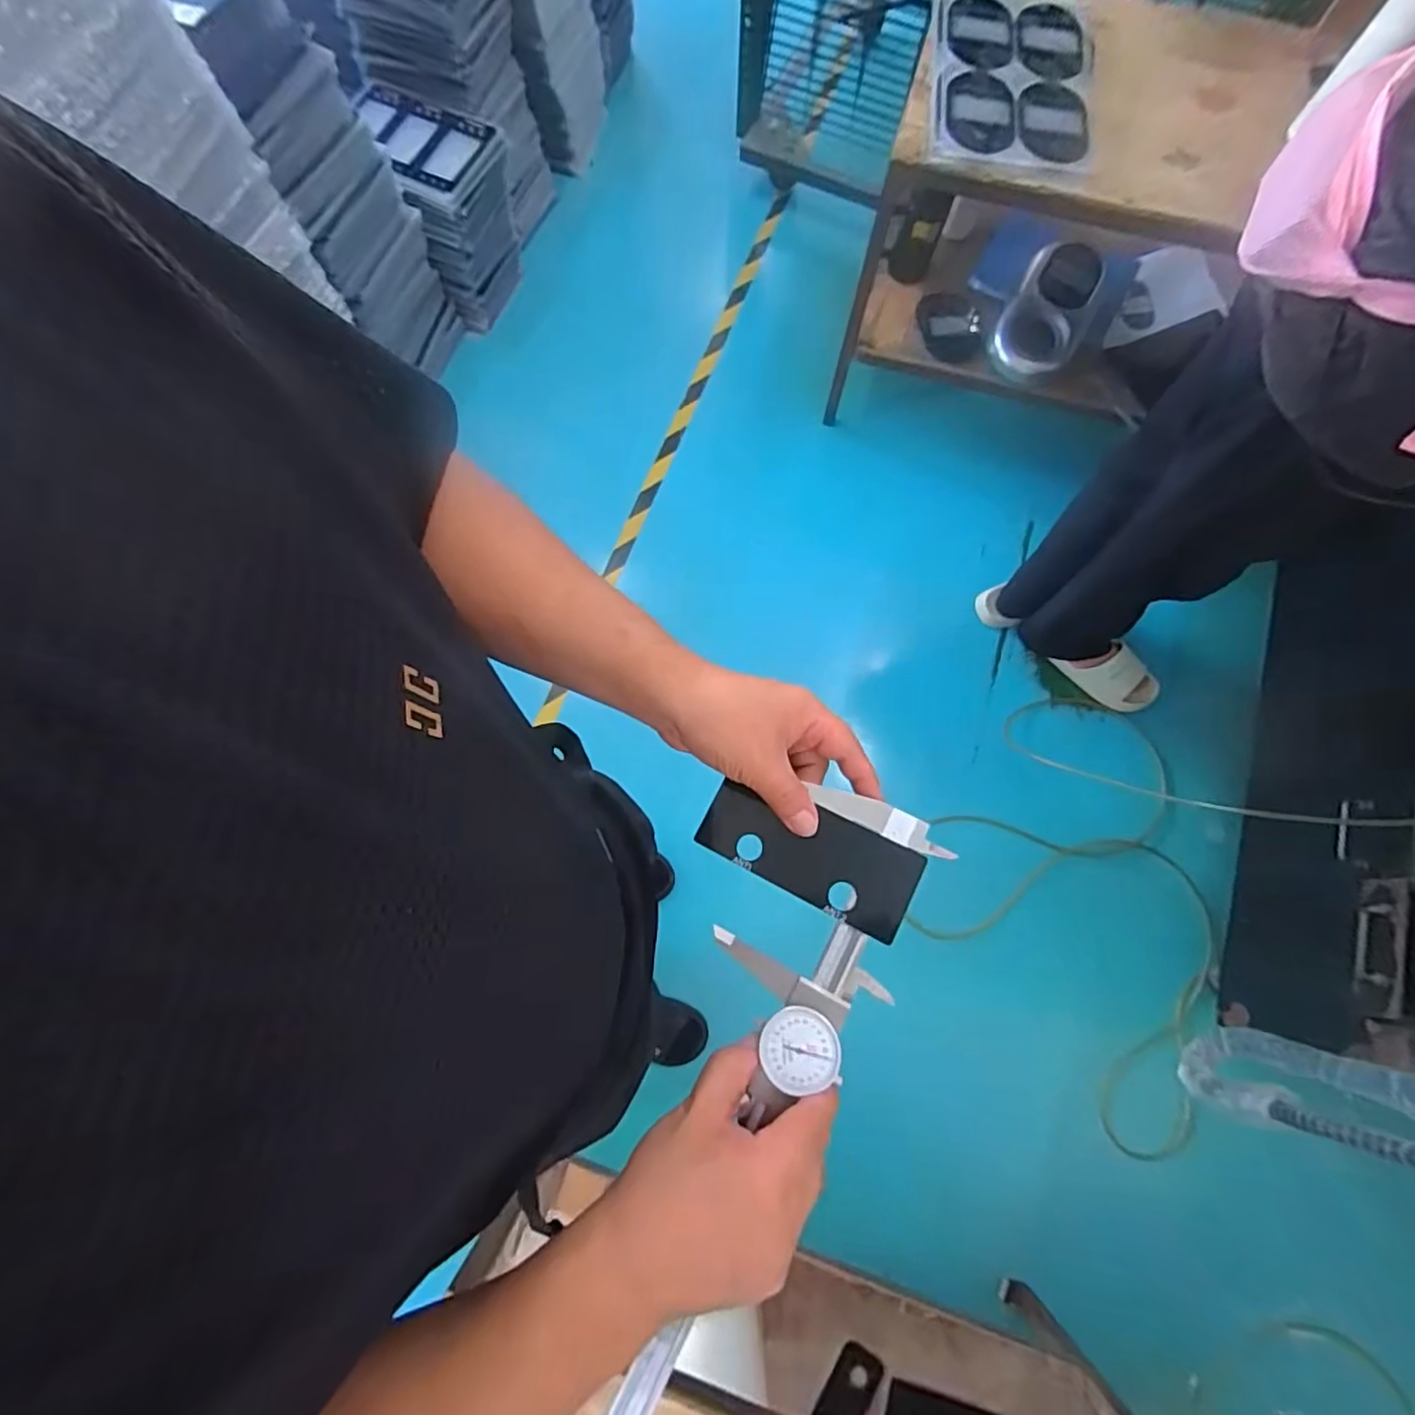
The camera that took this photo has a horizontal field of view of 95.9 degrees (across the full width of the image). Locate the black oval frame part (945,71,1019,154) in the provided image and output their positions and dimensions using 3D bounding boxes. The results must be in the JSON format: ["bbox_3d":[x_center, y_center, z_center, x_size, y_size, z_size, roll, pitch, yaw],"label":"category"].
[{"bbox_3d":[0.445,-0.971,1.038,0.108,0.031,0.164,4,75,1],"label":"black oval frame part"}]

